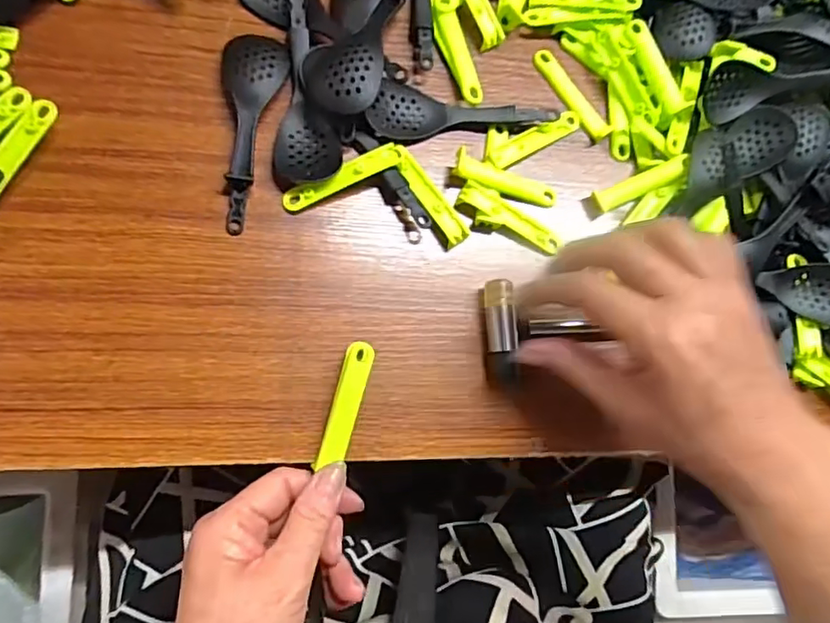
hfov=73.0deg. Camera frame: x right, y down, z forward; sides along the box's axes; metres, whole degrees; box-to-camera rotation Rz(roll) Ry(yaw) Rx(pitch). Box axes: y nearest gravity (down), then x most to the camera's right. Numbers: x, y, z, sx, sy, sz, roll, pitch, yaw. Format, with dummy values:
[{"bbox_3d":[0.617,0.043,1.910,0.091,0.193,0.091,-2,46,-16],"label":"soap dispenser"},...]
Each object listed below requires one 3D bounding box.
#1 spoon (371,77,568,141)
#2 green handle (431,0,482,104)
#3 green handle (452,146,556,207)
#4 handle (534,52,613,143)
[{"bbox_3d":[0.032,-0.133,0.372,0.123,0.016,0.038,-3,82,-12],"label":"spoon"},{"bbox_3d":[0.028,-0.176,0.377,0.021,0.013,0.078,-17,85,-13],"label":"green handle"},{"bbox_3d":[0.060,-0.085,0.369,0.075,0.005,0.017,15,85,-21],"label":"green handle"},{"bbox_3d":[0.110,-0.151,0.391,0.014,0.010,0.074,-36,90,-14],"label":"handle"}]

